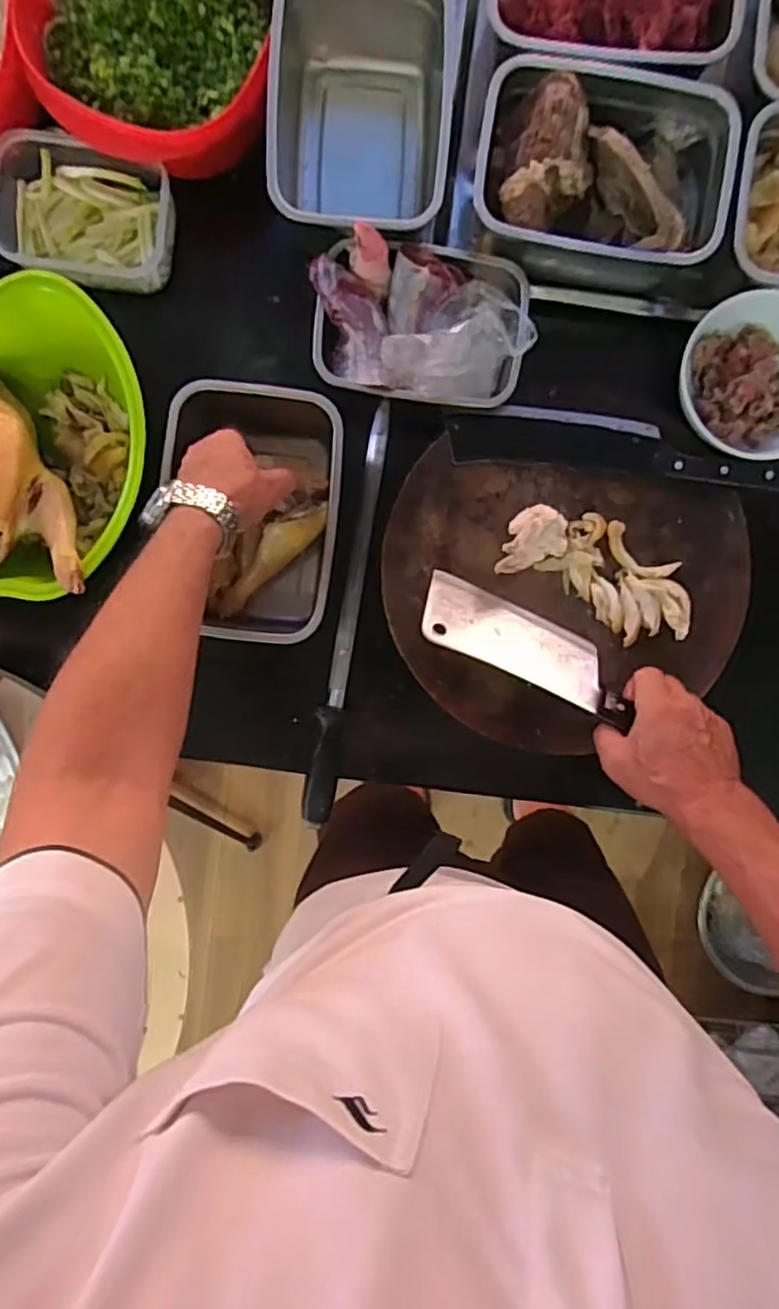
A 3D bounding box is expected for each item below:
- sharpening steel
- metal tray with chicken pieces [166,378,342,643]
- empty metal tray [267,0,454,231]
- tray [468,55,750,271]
[{"bbox_3d":[-0.040,-0.037,0.647,0.029,0.025,0.405,9,93,-1],"label":"sharpening steel"},{"bbox_3d":[-0.118,-0.127,0.595,0.146,0.092,0.216,5,93,-1],"label":"metal tray with chicken pieces"},{"bbox_3d":[-0.025,-0.469,0.586,0.150,0.095,0.214,5,93,-1],"label":"empty metal tray"},{"bbox_3d":[0.183,-0.418,0.567,0.214,0.062,0.145,8,93,-1],"label":"tray"}]

